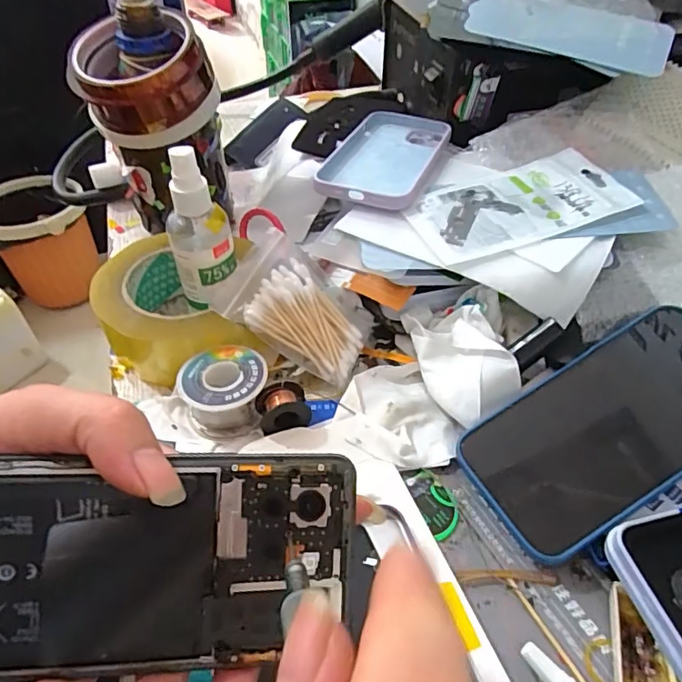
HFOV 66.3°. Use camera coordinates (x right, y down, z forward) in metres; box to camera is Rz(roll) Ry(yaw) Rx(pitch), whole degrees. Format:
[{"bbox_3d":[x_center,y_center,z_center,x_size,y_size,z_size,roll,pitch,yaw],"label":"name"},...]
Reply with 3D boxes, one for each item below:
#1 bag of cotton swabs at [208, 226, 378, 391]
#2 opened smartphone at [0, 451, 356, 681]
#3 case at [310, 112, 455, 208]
[{"bbox_3d":[-0.027,-0.022,0.355,0.100,0.023,0.072,38,61,-11],"label":"bag of cotton swabs"},{"bbox_3d":[-0.076,0.077,0.178,0.157,0.004,0.073,1,90,-9],"label":"opened smartphone"},{"bbox_3d":[0.036,-0.155,0.422,0.081,0.013,0.153,14,48,13],"label":"case"}]

